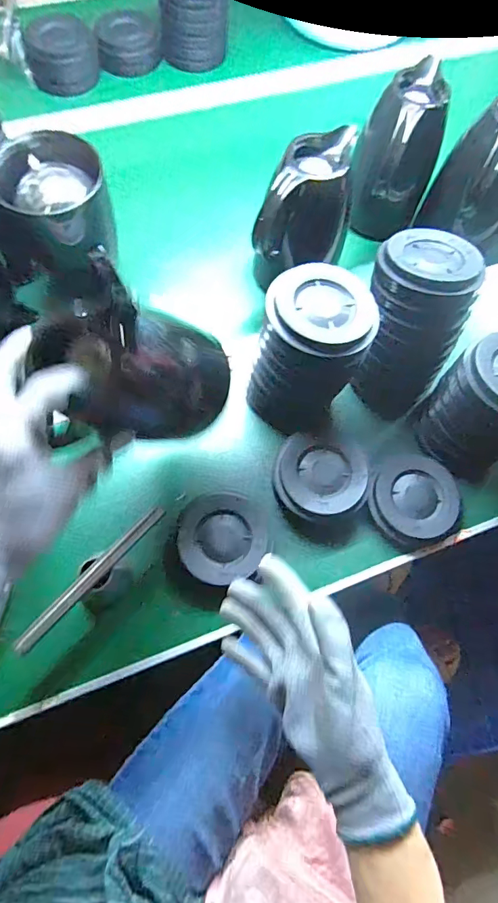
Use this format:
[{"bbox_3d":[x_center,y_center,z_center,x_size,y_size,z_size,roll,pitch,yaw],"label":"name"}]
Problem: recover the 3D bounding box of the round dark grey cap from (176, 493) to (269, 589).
[{"bbox_3d":[-0.033,0.102,0.559,0.106,0.028,0.115,1,70,-2],"label":"round dark grey cap"}]

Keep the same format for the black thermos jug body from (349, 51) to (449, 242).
[{"bbox_3d":[0.211,-0.424,0.665,0.120,0.172,0.103,-28,73,-12],"label":"black thermos jug body"}]

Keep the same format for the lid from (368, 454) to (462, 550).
[{"bbox_3d":[0.213,0.063,0.584,0.109,0.025,0.118,1,70,-2],"label":"lid"}]

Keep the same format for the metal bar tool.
[{"bbox_3d":[-0.170,0.135,0.494,0.197,0.007,0.018,-46,110,-21],"label":"metal bar tool"}]

